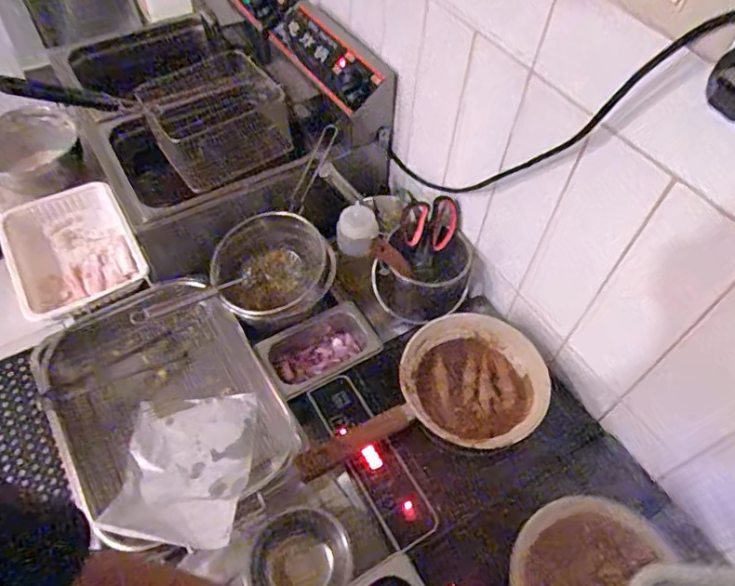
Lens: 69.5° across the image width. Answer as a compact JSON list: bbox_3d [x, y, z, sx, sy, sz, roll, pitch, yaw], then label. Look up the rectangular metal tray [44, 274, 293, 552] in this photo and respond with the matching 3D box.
[{"bbox_3d":[-0.296,0.159,0.778,0.289,0.063,0.388,-26,59,-20],"label":"rectangular metal tray"}]

